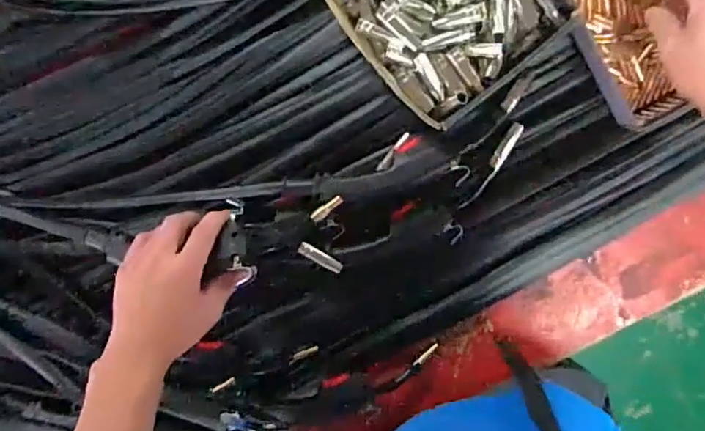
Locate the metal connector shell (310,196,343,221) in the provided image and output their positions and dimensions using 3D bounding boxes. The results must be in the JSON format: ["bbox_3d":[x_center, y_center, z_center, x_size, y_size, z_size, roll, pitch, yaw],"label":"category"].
[{"bbox_3d":[-0.024,-0.006,0.527,0.034,0.004,0.010,-37,89,-8],"label":"metal connector shell"}]

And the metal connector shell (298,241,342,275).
[{"bbox_3d":[-0.036,0.048,0.628,0.054,0.008,0.014,31,99,-9],"label":"metal connector shell"}]

